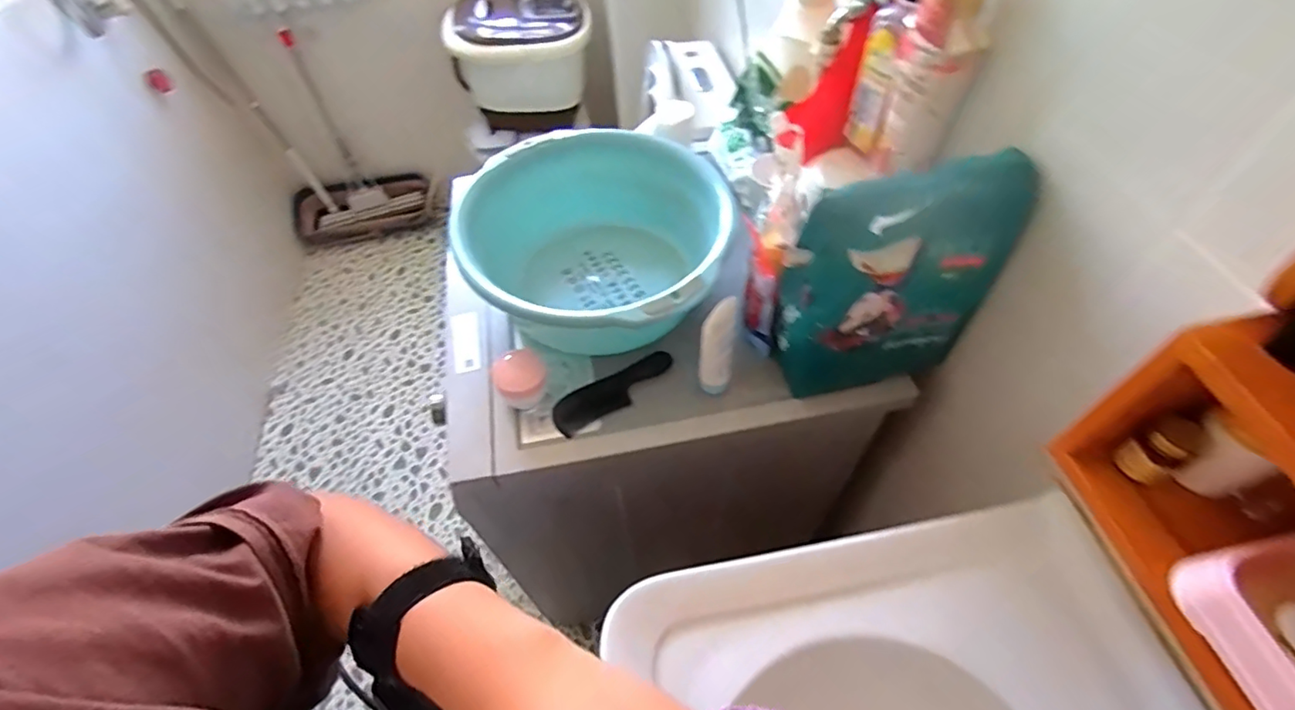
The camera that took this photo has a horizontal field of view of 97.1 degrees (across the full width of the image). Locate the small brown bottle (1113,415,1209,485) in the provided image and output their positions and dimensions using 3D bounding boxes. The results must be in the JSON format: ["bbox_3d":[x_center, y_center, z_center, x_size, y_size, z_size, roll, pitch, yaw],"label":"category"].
[{"bbox_3d":[0.335,0.063,0.375,0.030,0.043,0.026,-22,56,-12],"label":"small brown bottle"}]

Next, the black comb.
[{"bbox_3d":[-0.042,0.048,0.751,0.171,0.008,0.048,-28,72,-17],"label":"black comb"}]

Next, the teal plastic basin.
[{"bbox_3d":[-0.063,-0.146,0.804,0.353,0.151,0.357,-2,54,2],"label":"teal plastic basin"}]

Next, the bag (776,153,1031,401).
[{"bbox_3d":[0.265,-0.076,0.646,0.209,0.317,0.083,-9,54,-3],"label":"bag"}]

